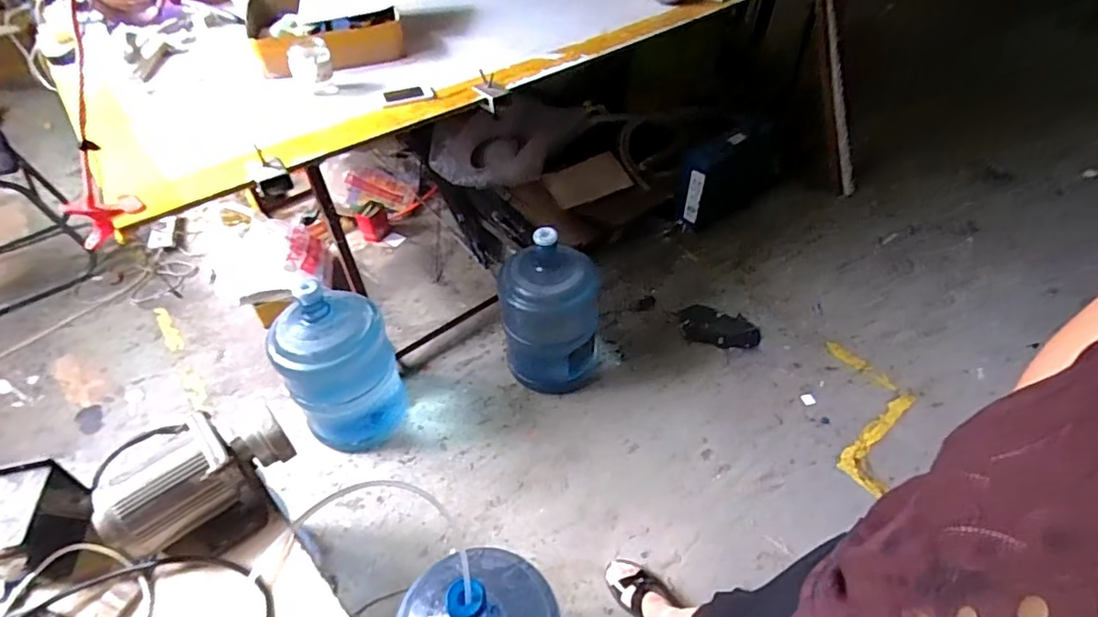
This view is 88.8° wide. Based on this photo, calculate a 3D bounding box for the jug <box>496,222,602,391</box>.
[{"bbox_3d":[0.013,-0.011,1.535,0.259,0.448,0.257,8,47,11],"label":"jug"}]

